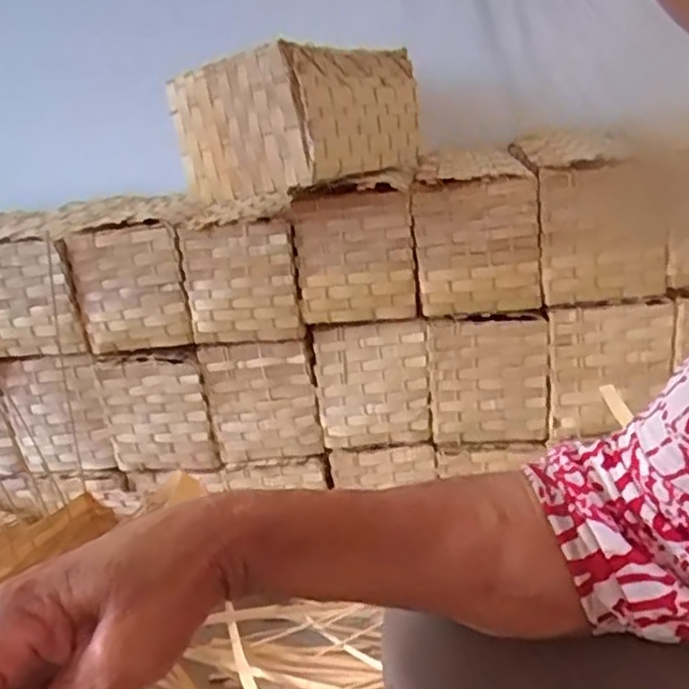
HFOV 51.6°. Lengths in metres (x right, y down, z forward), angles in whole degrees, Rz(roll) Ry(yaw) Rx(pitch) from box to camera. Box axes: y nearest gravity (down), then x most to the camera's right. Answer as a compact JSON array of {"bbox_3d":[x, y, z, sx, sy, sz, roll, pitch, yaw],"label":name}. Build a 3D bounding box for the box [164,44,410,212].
[{"bbox_3d":[-0.054,-0.349,1.094,0.198,0.176,0.389,3,22,27],"label":"box"}]

